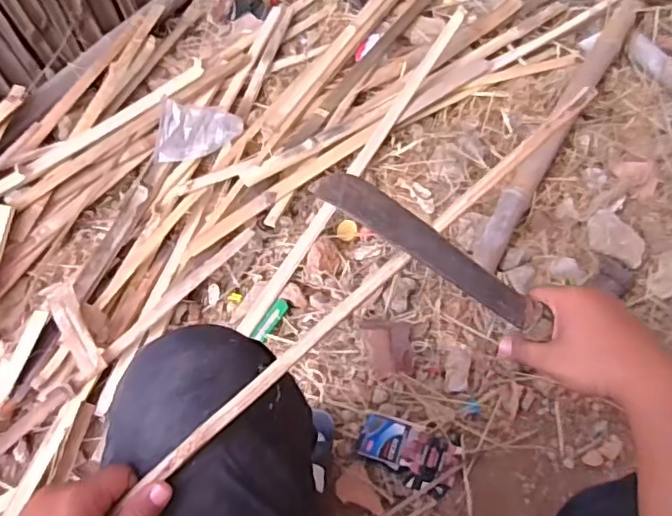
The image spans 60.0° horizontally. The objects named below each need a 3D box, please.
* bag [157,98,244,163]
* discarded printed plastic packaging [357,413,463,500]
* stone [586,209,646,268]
[{"bbox_3d":[-0.256,-0.238,1.059,0.165,0.087,0.075,-25,62,-13],"label":"bag"},{"bbox_3d":[0.105,0.282,0.833,0.143,0.016,0.077,18,68,9],"label":"discarded printed plastic packaging"},{"bbox_3d":[0.453,-0.031,0.951,0.060,0.022,0.109,-45,53,17],"label":"stone"}]

